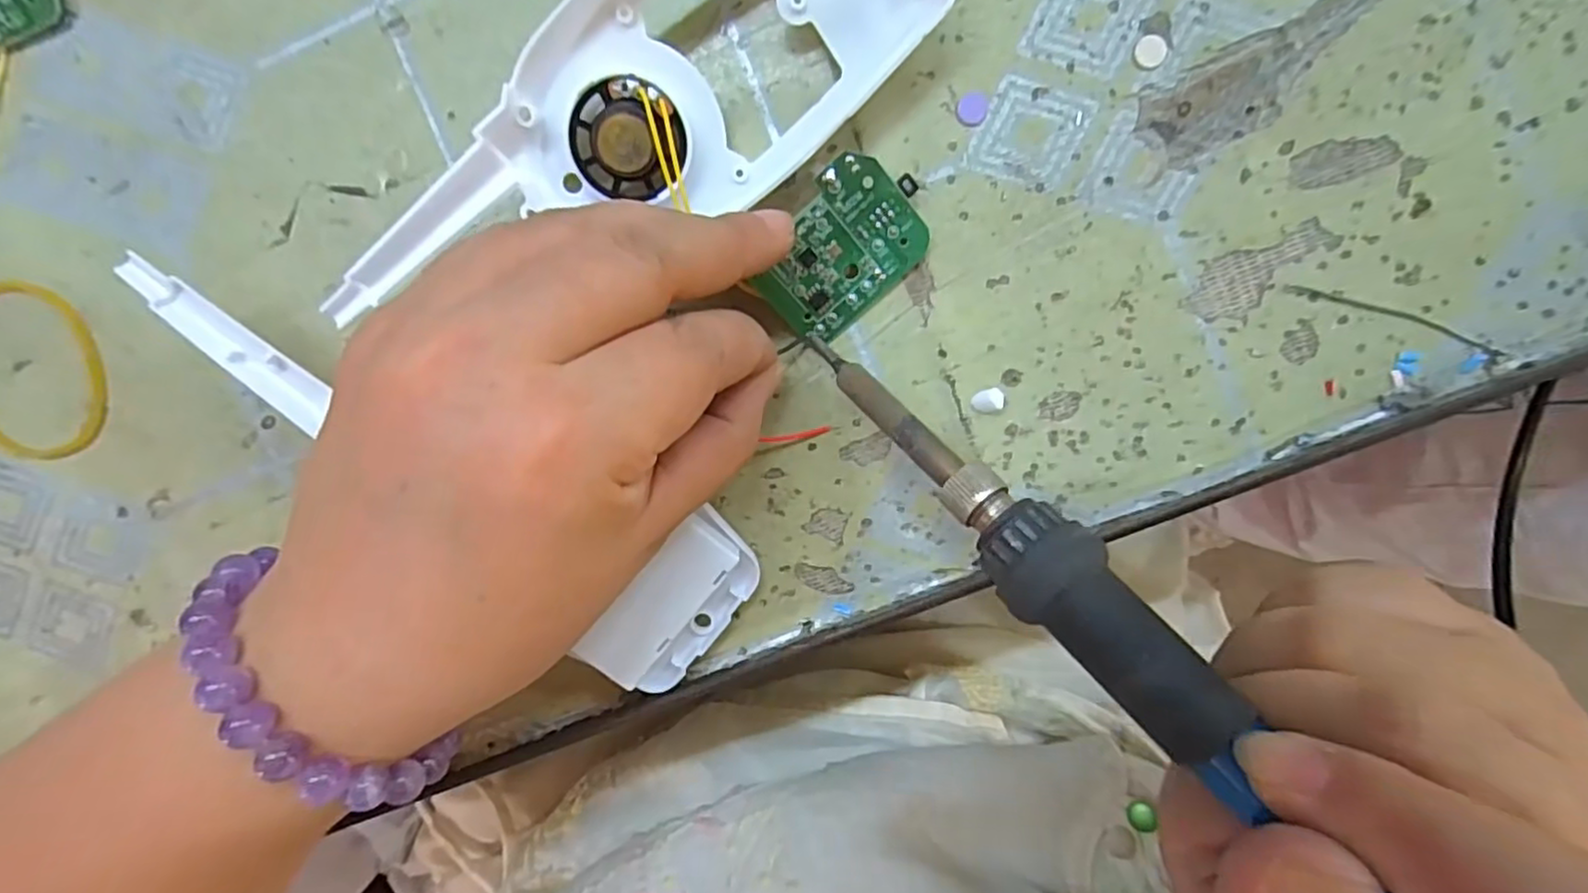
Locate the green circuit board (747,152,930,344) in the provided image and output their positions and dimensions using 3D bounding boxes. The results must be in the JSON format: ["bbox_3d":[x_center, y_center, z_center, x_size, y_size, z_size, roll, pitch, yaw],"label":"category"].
[{"bbox_3d":[0.011,-0.049,0.174,0.031,0.004,0.042,40,104,-24],"label":"green circuit board"}]

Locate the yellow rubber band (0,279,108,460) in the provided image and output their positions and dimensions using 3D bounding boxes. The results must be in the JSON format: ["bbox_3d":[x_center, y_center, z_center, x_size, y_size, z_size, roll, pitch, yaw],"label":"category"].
[{"bbox_3d":[-0.220,-0.021,0.194,0.046,0.004,0.051,-9,97,4],"label":"yellow rubber band"}]

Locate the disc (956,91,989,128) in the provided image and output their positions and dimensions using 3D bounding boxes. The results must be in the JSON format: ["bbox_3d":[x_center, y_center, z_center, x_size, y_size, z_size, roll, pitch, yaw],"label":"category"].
[{"bbox_3d":[0.046,-0.087,0.174,0.008,0.004,0.008,0,98,3],"label":"disc"}]

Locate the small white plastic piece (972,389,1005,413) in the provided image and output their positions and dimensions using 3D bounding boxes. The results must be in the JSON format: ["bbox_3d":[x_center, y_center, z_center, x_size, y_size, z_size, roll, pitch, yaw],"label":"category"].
[{"bbox_3d":[0.051,-0.012,0.180,0.008,0.004,0.006,3,98,2],"label":"small white plastic piece"}]

